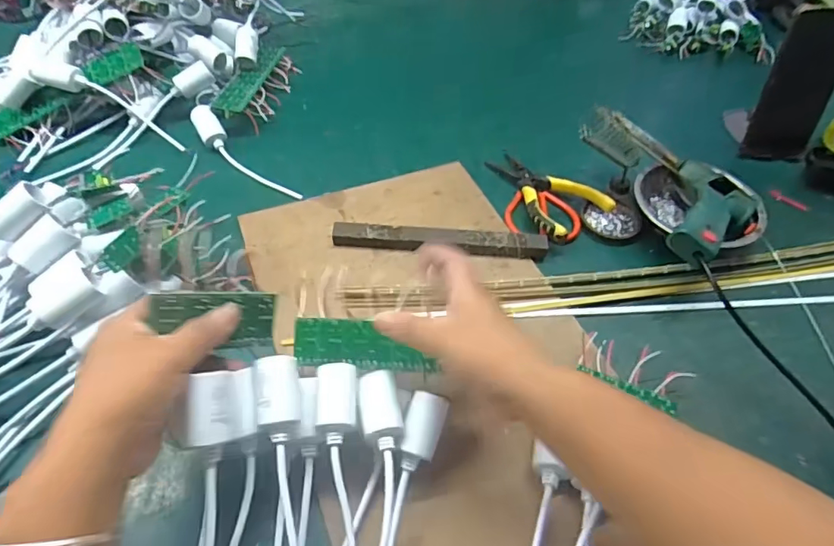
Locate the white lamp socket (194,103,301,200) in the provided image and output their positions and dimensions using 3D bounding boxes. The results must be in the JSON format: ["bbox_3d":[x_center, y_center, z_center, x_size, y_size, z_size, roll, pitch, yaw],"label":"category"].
[{"bbox_3d":[-0.202,-0.137,0.579,0.174,0.031,0.030,37,61,24],"label":"white lamp socket"}]

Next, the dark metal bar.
[{"bbox_3d":[0.024,-0.033,0.516,0.214,0.017,0.023,2,53,0],"label":"dark metal bar"}]

